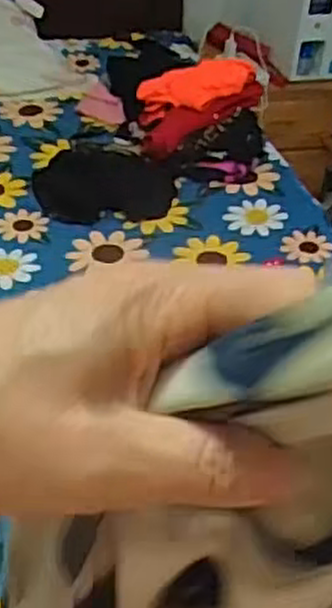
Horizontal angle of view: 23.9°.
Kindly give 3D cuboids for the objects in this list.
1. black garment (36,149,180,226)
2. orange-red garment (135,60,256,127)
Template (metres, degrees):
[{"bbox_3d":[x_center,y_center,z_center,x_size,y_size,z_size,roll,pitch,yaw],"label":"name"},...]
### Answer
[{"bbox_3d":[-0.128,-0.263,1.689,0.295,0.026,0.265,2,40,-4],"label":"black garment"},{"bbox_3d":[0.052,-0.480,1.757,0.273,0.085,0.126,-9,34,25],"label":"orange-red garment"}]

